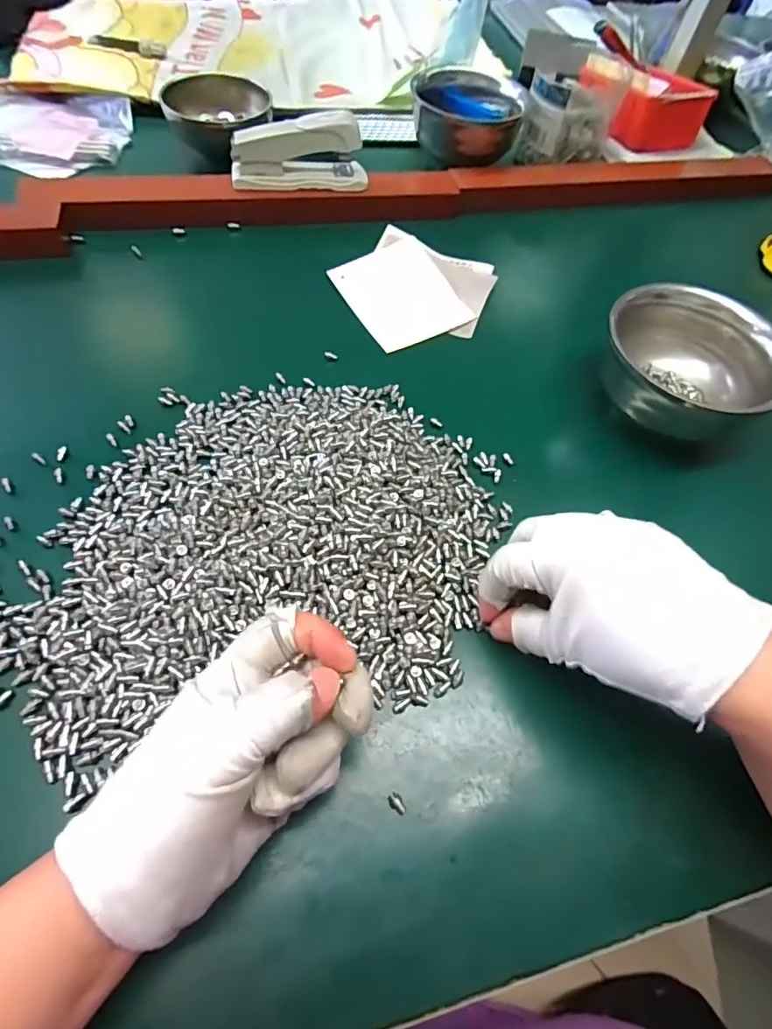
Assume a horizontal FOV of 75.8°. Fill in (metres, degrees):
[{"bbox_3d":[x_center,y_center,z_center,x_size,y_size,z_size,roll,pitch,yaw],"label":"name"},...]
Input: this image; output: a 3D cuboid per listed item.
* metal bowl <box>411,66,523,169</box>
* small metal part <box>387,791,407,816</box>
[{"bbox_3d":[0.089,-0.433,0.545,0.111,0.064,0.111,3,60,-5],"label":"metal bowl"},{"bbox_3d":[0.006,0.139,0.238,0.006,0.004,0.010,-32,68,-22],"label":"small metal part"}]

